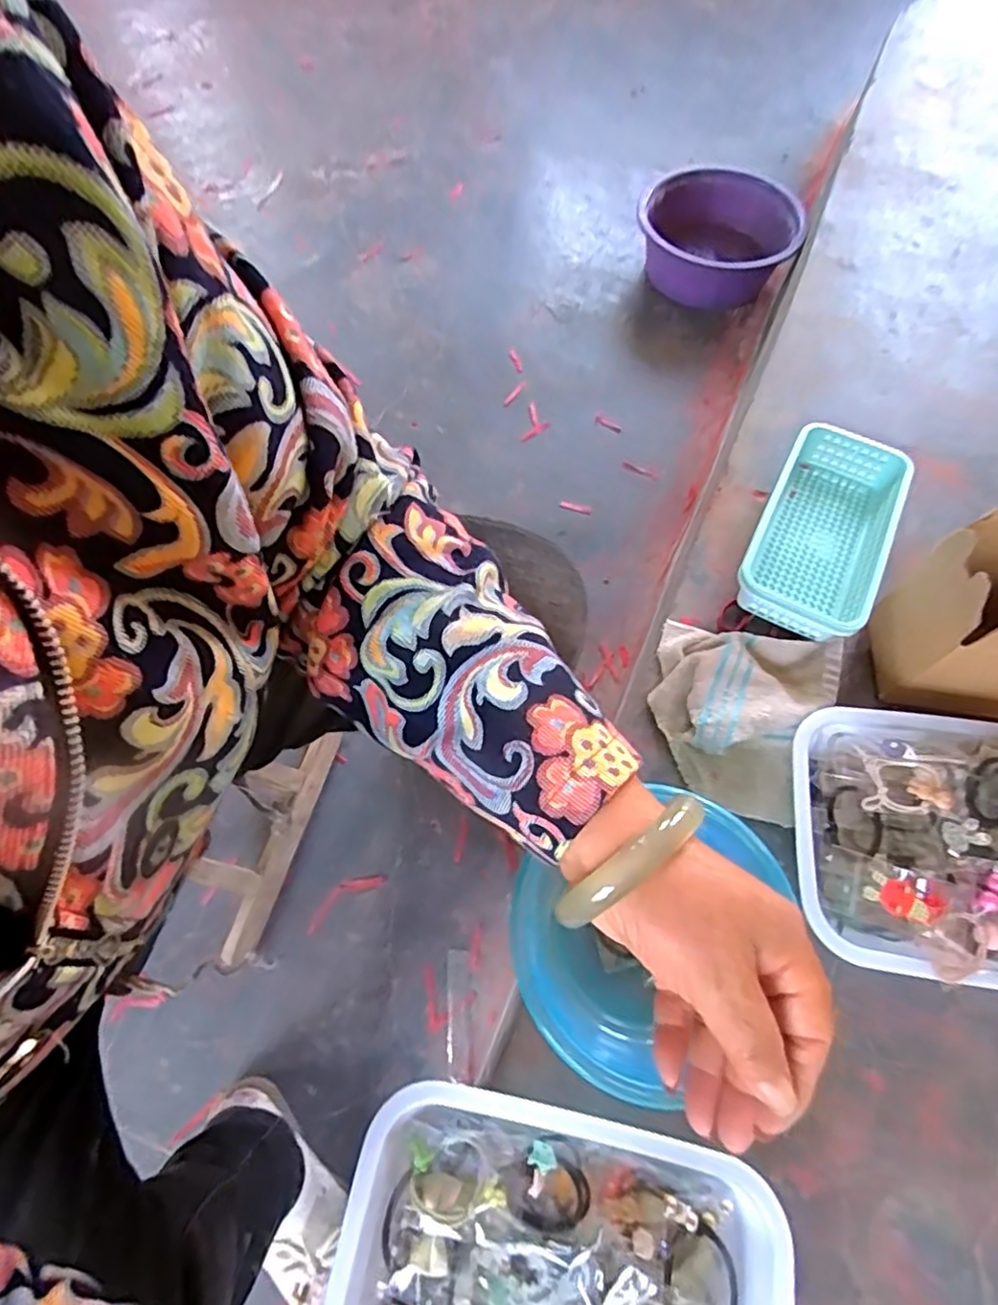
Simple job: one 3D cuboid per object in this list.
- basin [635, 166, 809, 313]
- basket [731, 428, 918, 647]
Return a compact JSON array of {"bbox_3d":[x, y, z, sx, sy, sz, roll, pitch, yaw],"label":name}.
[{"bbox_3d":[0.384,-0.736,1.121,0.274,0.122,0.278,0,64,-1],"label":"basin"},{"bbox_3d":[0.356,-0.130,0.696,0.131,0.070,0.262,26,67,11],"label":"basket"}]

